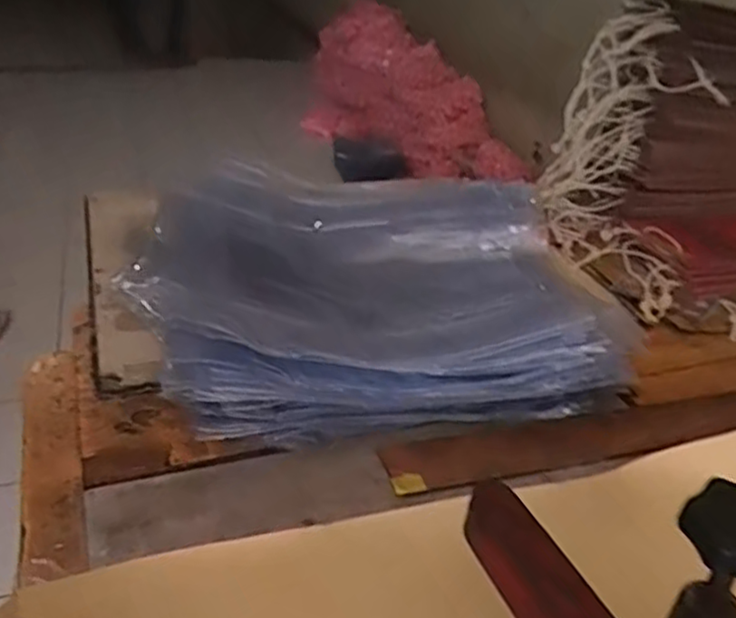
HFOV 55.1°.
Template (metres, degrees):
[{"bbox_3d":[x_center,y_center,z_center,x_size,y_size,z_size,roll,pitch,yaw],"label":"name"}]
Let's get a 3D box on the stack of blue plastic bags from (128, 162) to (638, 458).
[{"bbox_3d":[0.009,-0.011,0.578,0.342,0.069,0.274,0,32,-11],"label":"stack of blue plastic bags"}]

